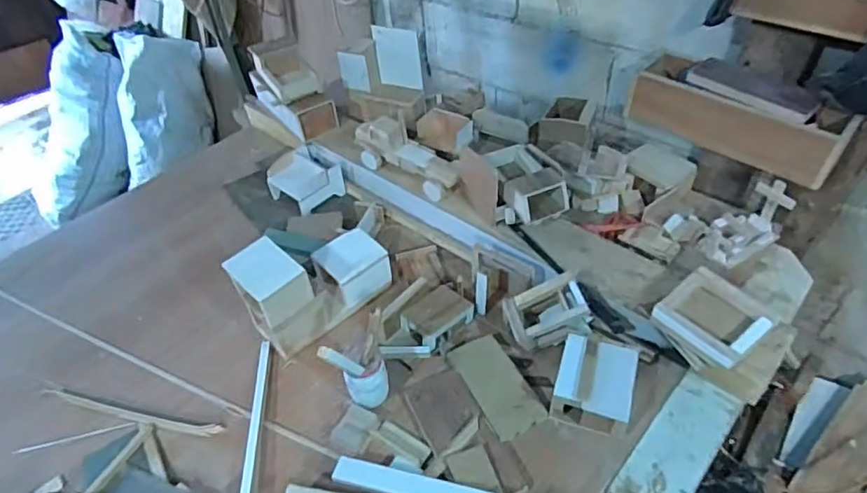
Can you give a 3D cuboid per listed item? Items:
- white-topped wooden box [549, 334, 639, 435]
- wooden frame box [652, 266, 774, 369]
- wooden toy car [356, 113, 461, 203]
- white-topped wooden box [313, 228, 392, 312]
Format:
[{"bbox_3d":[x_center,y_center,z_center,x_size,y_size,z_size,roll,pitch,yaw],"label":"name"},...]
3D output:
[{"bbox_3d":[0.239,0.205,0.818,0.105,0.075,0.116,12,48,17],"label":"white-topped wooden box"},{"bbox_3d":[0.412,0.106,0.817,0.118,0.042,0.135,-34,52,-25],"label":"wooden frame box"},{"bbox_3d":[-0.061,-0.190,1.145,0.271,0.102,0.084,32,56,31],"label":"wooden toy car"},{"bbox_3d":[-0.146,0.042,1.016,0.111,0.073,0.113,-30,51,-23],"label":"white-topped wooden box"}]

